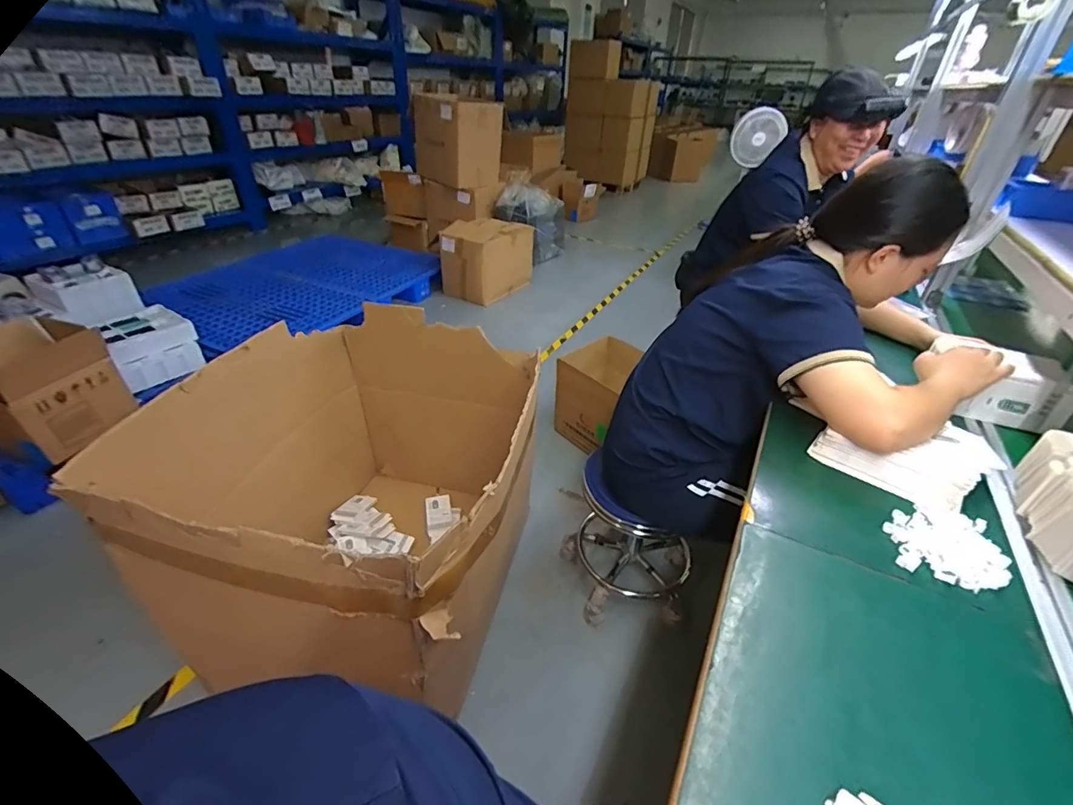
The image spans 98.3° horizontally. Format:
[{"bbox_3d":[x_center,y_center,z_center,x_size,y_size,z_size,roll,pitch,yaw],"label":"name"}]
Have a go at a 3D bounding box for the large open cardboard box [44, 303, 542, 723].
[{"bbox_3d":[-0.379,0.223,1.127,0.724,0.660,0.778,9,35,10],"label":"large open cardboard box"}]

